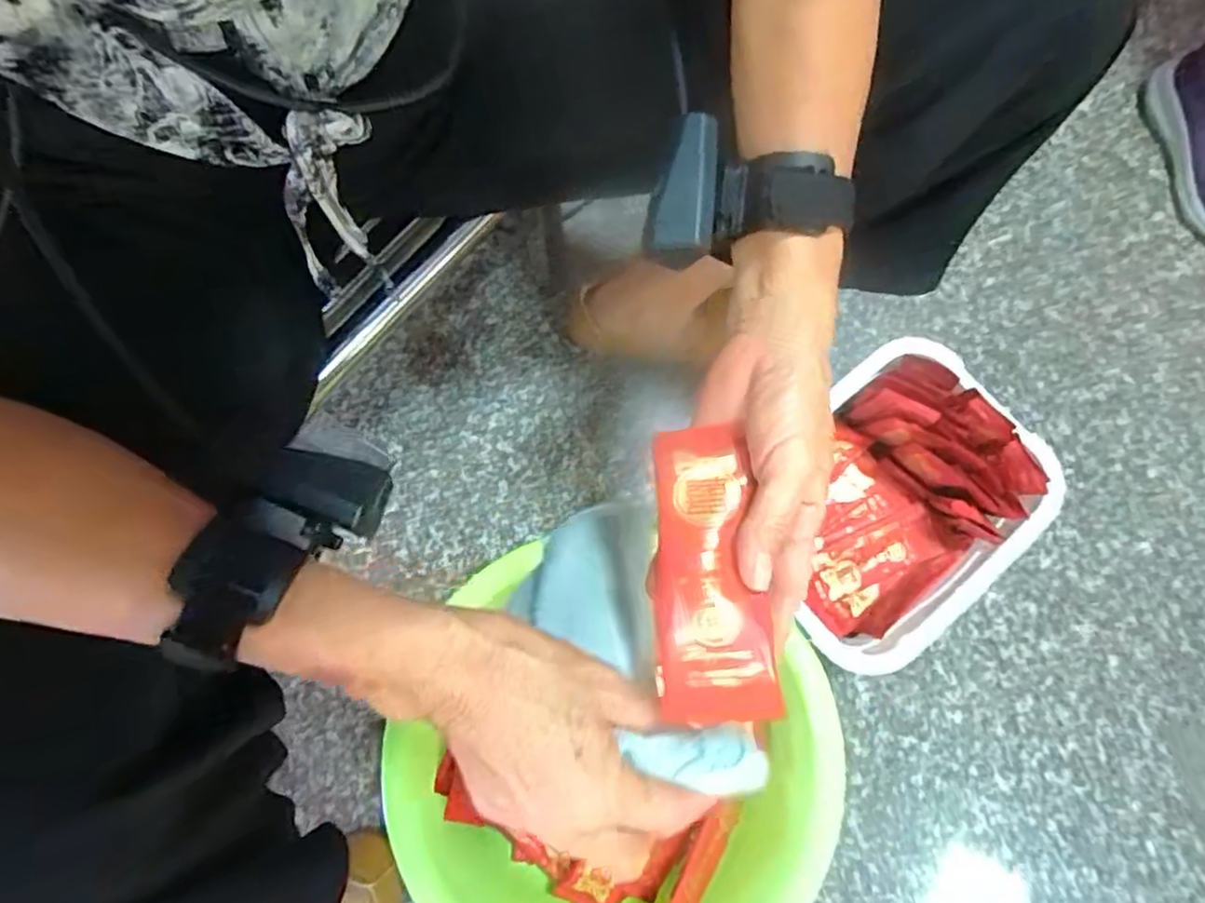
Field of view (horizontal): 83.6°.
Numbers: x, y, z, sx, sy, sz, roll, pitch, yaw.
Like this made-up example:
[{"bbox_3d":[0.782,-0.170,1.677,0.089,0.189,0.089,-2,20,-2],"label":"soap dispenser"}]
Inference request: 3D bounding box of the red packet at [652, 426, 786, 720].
[{"bbox_3d":[0.046,0.051,0.302,0.048,0.007,0.129,-2,68,-1],"label":"red packet"}]

